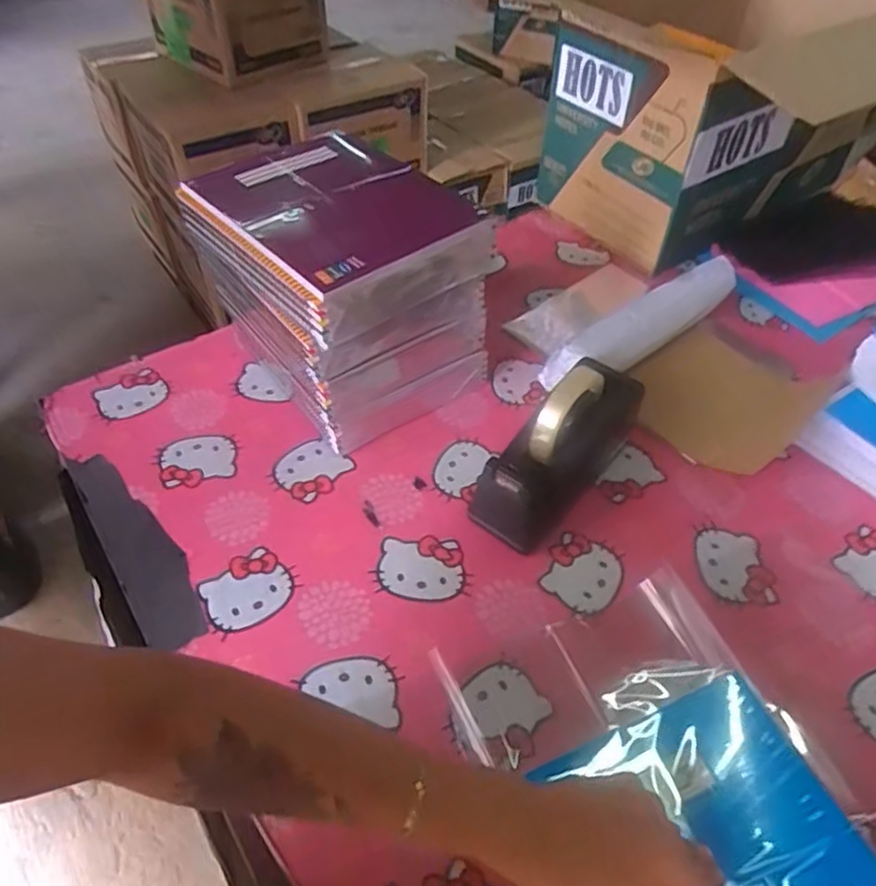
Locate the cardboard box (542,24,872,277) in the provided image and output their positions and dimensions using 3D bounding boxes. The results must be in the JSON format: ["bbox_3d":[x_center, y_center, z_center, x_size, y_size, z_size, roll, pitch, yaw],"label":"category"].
[{"bbox_3d":[0.401,-0.484,1.027,0.407,0.285,0.282,-26,53,-25],"label":"cardboard box"}]

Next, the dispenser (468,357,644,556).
[{"bbox_3d":[0.125,-0.001,0.677,0.084,0.129,0.208,32,53,26],"label":"dispenser"}]

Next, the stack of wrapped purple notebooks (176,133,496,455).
[{"bbox_3d":[-0.101,-0.154,0.738,0.222,0.236,0.247,-31,55,-28],"label":"stack of wrapped purple notebooks"}]

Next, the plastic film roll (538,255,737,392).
[{"bbox_3d":[0.258,-0.149,0.830,0.304,0.062,0.063,-30,55,-25],"label":"plastic film roll"}]

